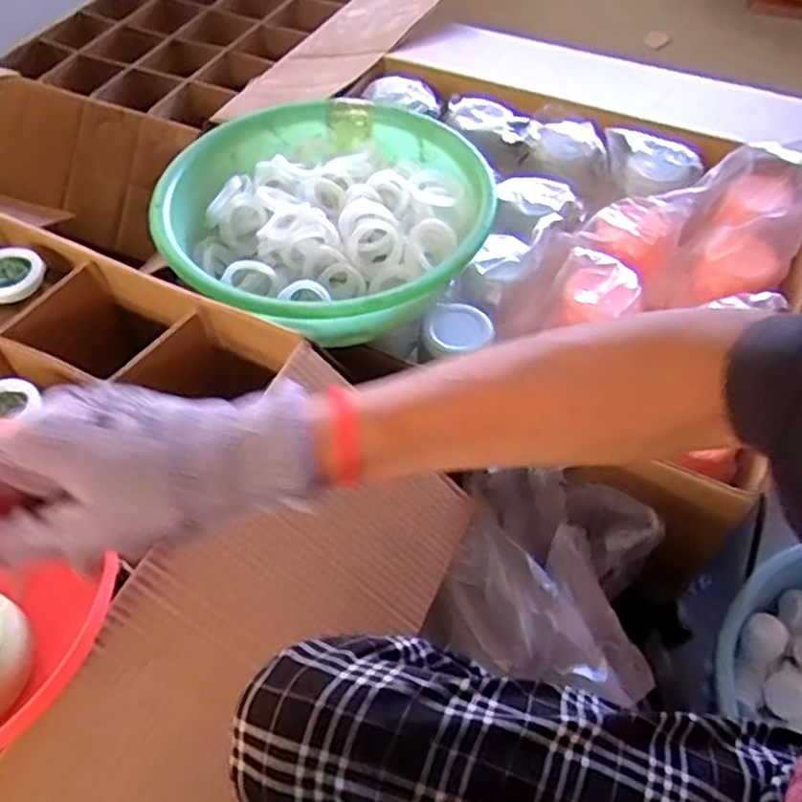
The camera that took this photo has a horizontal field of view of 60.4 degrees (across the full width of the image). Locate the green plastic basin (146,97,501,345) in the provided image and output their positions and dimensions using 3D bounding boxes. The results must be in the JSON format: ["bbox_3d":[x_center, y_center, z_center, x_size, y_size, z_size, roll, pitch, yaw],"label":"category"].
[{"bbox_3d":[-0.074,-0.213,0.759,0.331,0.087,0.338,0,55,0],"label":"green plastic basin"}]

